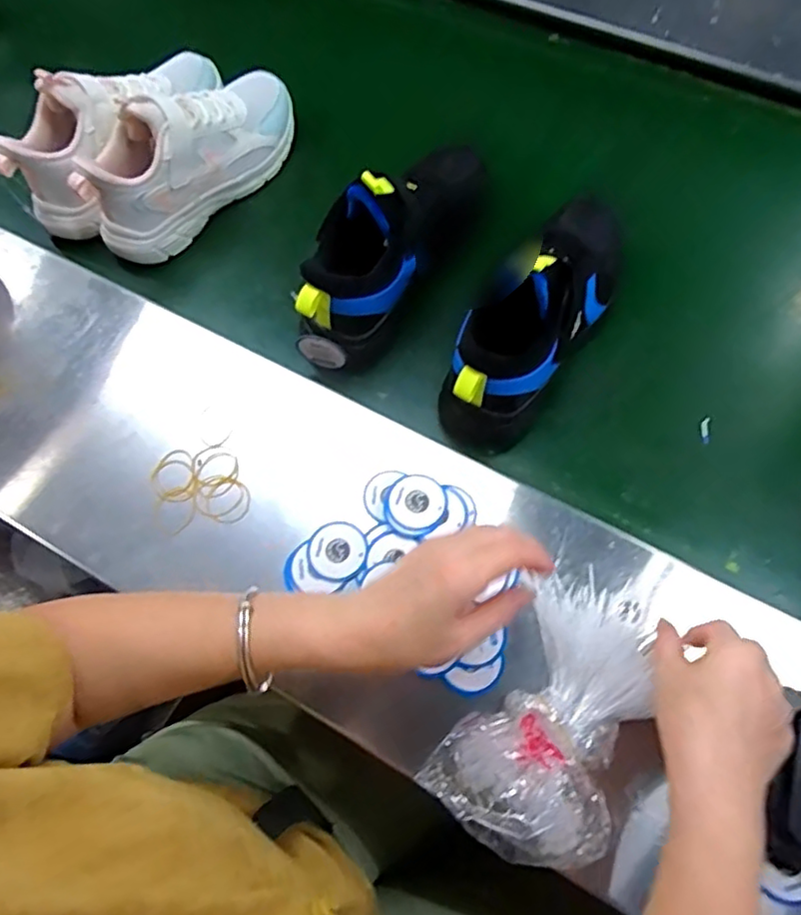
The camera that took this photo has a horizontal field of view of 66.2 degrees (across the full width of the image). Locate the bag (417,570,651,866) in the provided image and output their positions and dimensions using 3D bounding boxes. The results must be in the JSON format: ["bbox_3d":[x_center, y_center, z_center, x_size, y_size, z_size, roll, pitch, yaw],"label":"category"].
[{"bbox_3d":[0.111,0.180,0.431,0.111,0.034,0.186,33,73,14],"label":"bag"}]

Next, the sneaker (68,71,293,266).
[{"bbox_3d":[-0.211,-0.314,0.635,0.077,0.127,0.251,35,74,15],"label":"sneaker"}]

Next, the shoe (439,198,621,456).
[{"bbox_3d":[0.136,-0.143,0.548,0.096,0.115,0.287,30,72,13],"label":"shoe"}]

